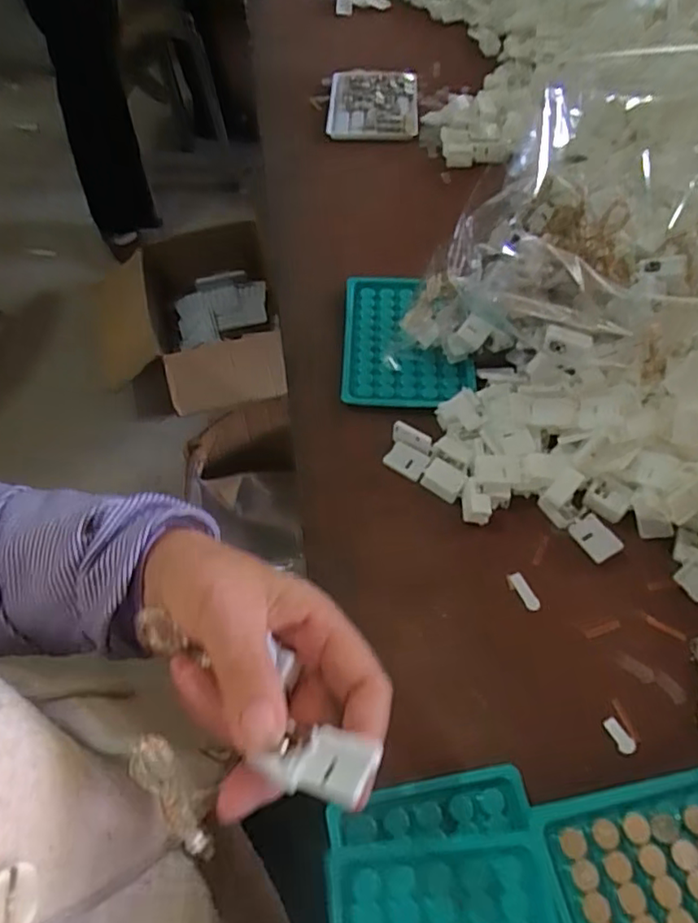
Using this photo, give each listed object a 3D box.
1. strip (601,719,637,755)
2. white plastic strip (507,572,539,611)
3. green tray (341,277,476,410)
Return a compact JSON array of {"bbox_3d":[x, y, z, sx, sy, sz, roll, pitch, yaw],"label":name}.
[{"bbox_3d":[0.138,0.140,0.309,0.009,0.004,0.018,-30,59,-15],"label":"strip"},{"bbox_3d":[0.102,0.076,0.353,0.008,0.004,0.023,-25,57,-11],"label":"white plastic strip"},{"bbox_3d":[0.044,-0.093,0.454,0.092,0.021,0.128,1,56,3],"label":"green tray"}]

